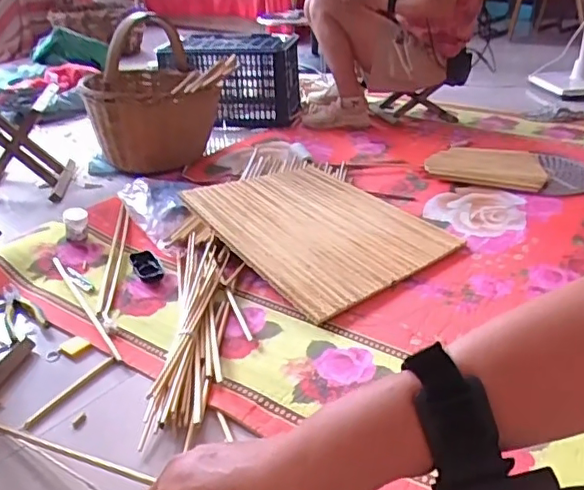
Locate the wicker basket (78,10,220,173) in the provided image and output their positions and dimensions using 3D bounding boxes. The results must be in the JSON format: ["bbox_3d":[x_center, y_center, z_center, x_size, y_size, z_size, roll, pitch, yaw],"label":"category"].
[{"bbox_3d":[-0.410,-0.438,1.743,0.374,0.395,0.351,-1,29,1],"label":"wicker basket"}]

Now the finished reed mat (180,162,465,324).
[{"bbox_3d":[0.055,-0.048,1.328,0.445,0.031,0.504,-28,49,-31],"label":"finished reed mat"}]

